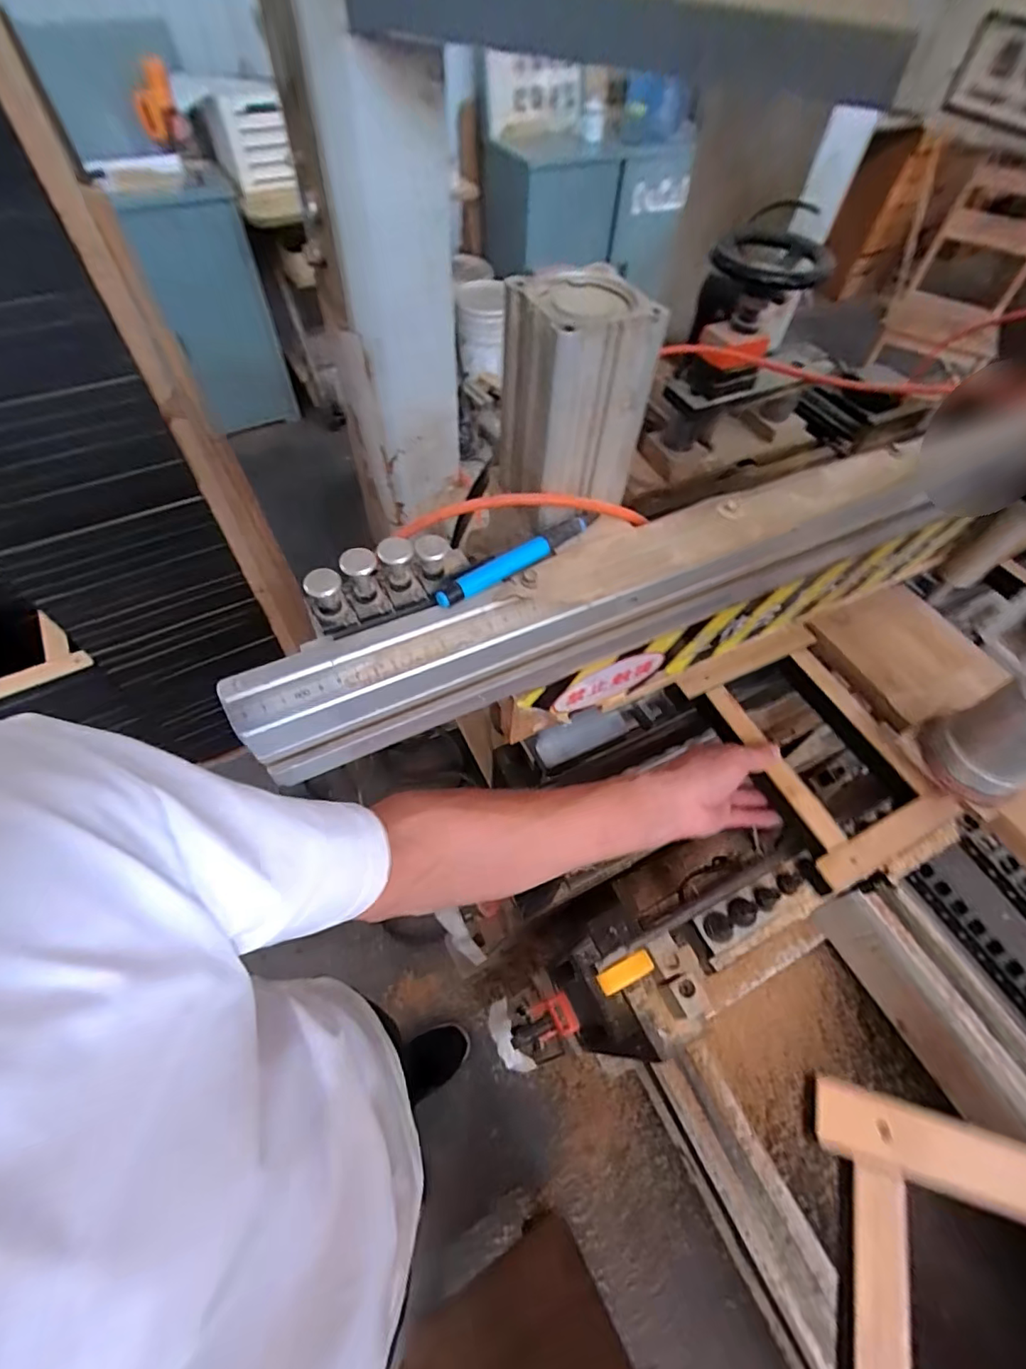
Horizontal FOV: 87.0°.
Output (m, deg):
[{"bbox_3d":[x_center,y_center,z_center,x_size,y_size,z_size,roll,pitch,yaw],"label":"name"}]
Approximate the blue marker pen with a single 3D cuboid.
[{"bbox_3d":[0.006,-0.079,0.333,0.121,0.012,0.014,-36,66,-23],"label":"blue marker pen"}]

